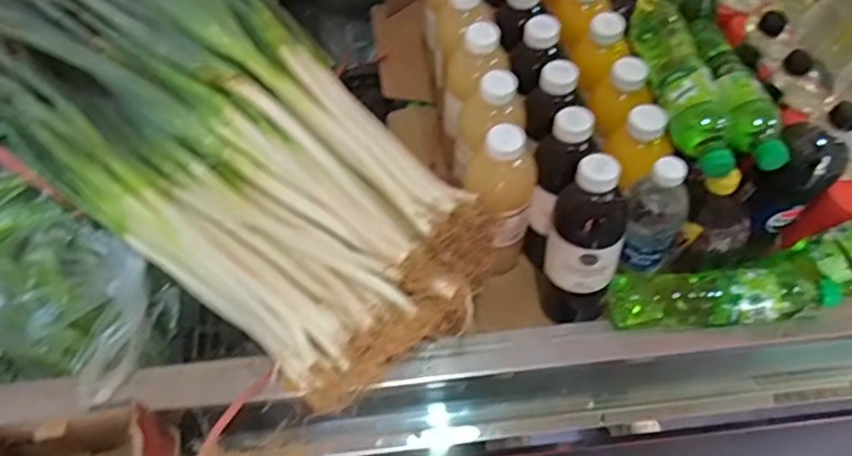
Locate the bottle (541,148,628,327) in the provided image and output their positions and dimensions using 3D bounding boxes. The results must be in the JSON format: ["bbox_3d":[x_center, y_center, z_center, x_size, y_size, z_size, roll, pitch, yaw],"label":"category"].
[{"bbox_3d":[0.183,0.023,0.748,0.085,0.232,0.086,19,61,13],"label":"bottle"}]

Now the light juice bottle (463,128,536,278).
[{"bbox_3d":[0.094,-0.033,0.789,0.074,0.215,0.070,-1,59,2],"label":"light juice bottle"}]

